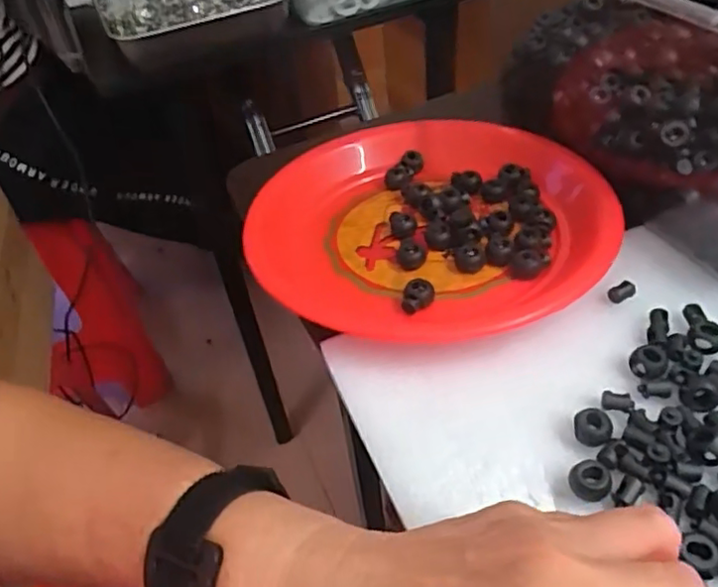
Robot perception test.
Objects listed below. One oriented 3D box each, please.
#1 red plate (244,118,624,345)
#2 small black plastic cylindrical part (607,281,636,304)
[{"bbox_3d":[0.044,-0.052,0.411,0.218,0.026,0.204,-4,45,4],"label":"red plate"},{"bbox_3d":[0.151,-0.001,0.358,0.015,0.009,0.008,-19,46,-11],"label":"small black plastic cylindrical part"}]

